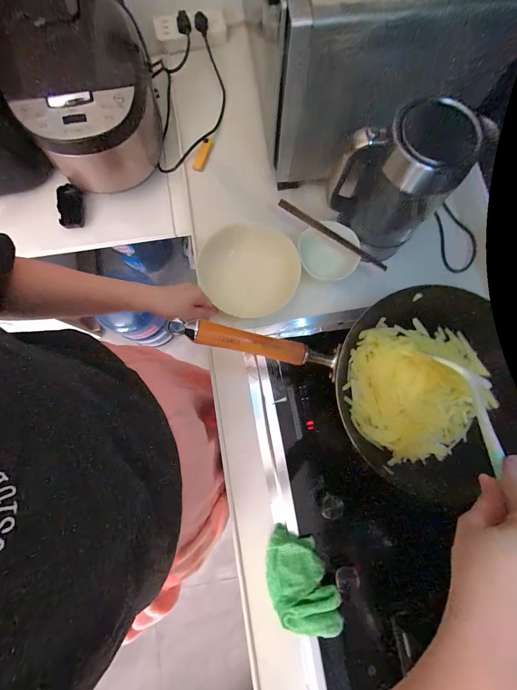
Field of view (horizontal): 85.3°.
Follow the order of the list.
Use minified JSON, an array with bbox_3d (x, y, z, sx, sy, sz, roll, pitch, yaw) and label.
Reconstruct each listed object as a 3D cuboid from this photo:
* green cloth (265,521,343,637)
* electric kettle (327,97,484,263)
[{"bbox_3d":[0.067,0.401,0.475,0.103,0.033,0.163,-26,81,-5],"label":"green cloth"},{"bbox_3d":[0.231,-0.272,0.491,0.170,0.230,0.119,40,81,6],"label":"electric kettle"}]

